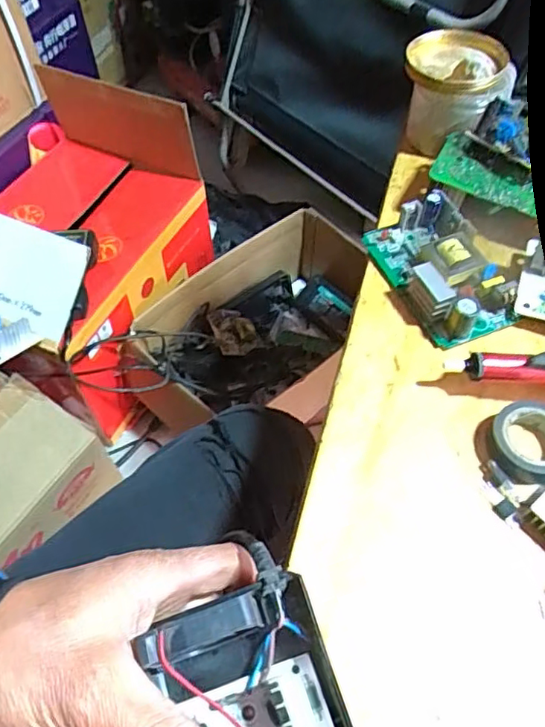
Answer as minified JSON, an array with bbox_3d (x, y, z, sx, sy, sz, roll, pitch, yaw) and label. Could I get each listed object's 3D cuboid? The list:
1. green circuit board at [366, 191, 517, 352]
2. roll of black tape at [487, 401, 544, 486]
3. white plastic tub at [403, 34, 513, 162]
[{"bbox_3d":[0.128,-0.074,0.428,0.068,0.030,0.120,-20,58,-12],"label":"green circuit board"},{"bbox_3d":[0.160,0.050,0.353,0.049,0.022,0.047,0,56,1],"label":"roll of black tape"},{"bbox_3d":[0.163,-0.244,0.514,0.089,0.080,0.087,0,56,1],"label":"white plastic tub"}]

